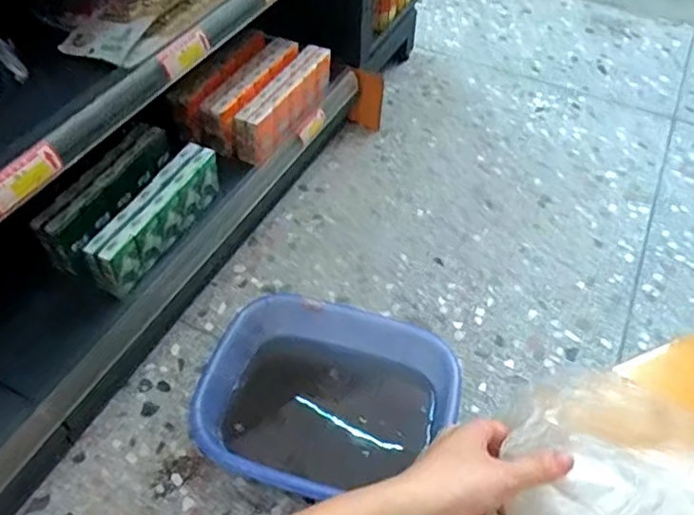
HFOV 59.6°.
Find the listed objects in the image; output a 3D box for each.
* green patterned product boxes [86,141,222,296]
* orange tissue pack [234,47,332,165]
[{"bbox_3d":[-0.294,-0.055,0.944,0.058,0.101,0.269,19,52,15],"label":"green patterned product boxes"},{"bbox_3d":[-0.117,-0.290,1.146,0.063,0.088,0.295,20,52,15],"label":"orange tissue pack"}]

